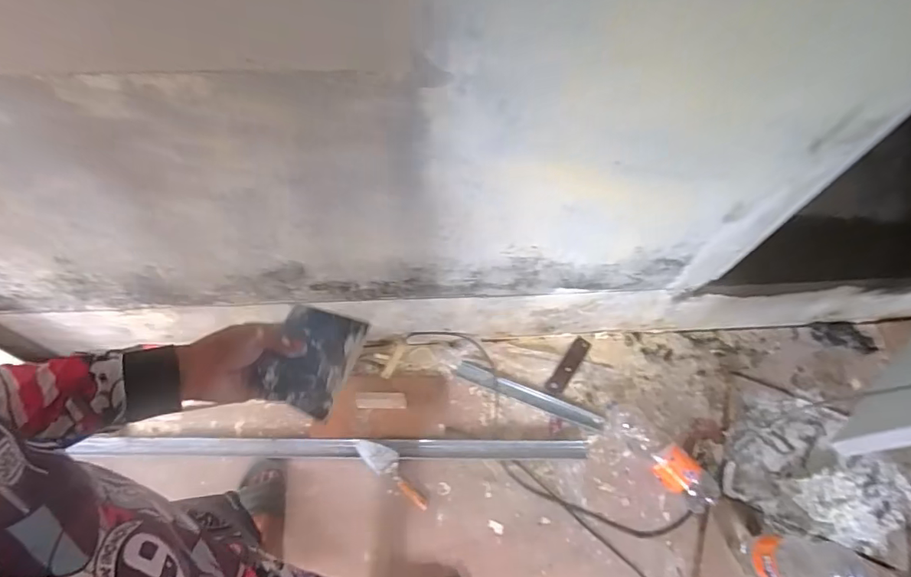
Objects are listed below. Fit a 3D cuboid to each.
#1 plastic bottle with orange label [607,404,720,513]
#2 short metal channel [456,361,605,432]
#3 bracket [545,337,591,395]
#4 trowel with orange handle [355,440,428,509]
[{"bbox_3d":[0.553,0.449,1.296,0.097,0.085,0.337,-38,69,-19],"label":"plastic bottle with orange label"},{"bbox_3d":[0.214,0.312,1.388,0.435,0.023,0.049,20,63,9],"label":"short metal channel"},{"bbox_3d":[0.346,0.237,1.450,0.052,0.008,0.203,34,66,14],"label":"bracket"},{"bbox_3d":[-0.163,0.485,1.272,0.240,0.036,0.067,34,66,15],"label":"trowel with orange handle"}]

